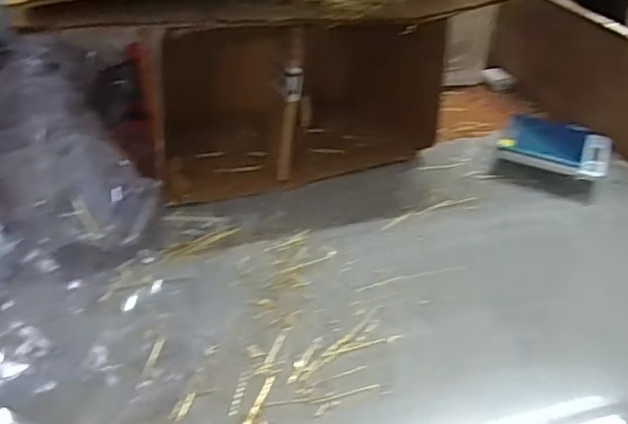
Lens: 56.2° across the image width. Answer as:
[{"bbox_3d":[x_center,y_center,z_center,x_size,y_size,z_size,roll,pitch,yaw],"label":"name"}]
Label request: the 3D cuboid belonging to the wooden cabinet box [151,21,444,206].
[{"bbox_3d":[-0.045,-0.162,0.763,0.346,0.194,0.266,-12,37,-20],"label":"wooden cabinet box"}]

